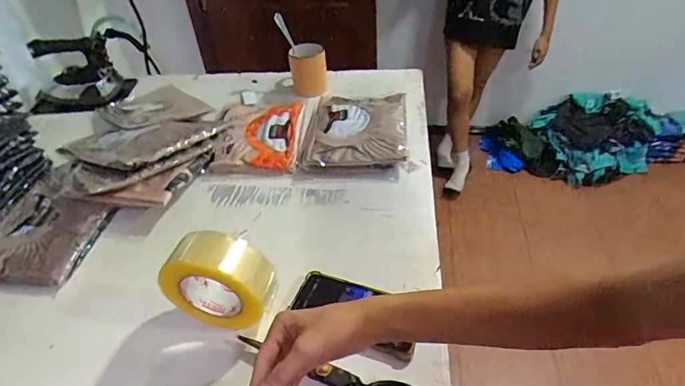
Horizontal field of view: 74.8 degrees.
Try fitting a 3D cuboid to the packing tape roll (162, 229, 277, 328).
[{"bbox_3d":[-0.149,0.113,0.554,0.136,0.132,0.053,4,41,11],"label":"packing tape roll"}]

